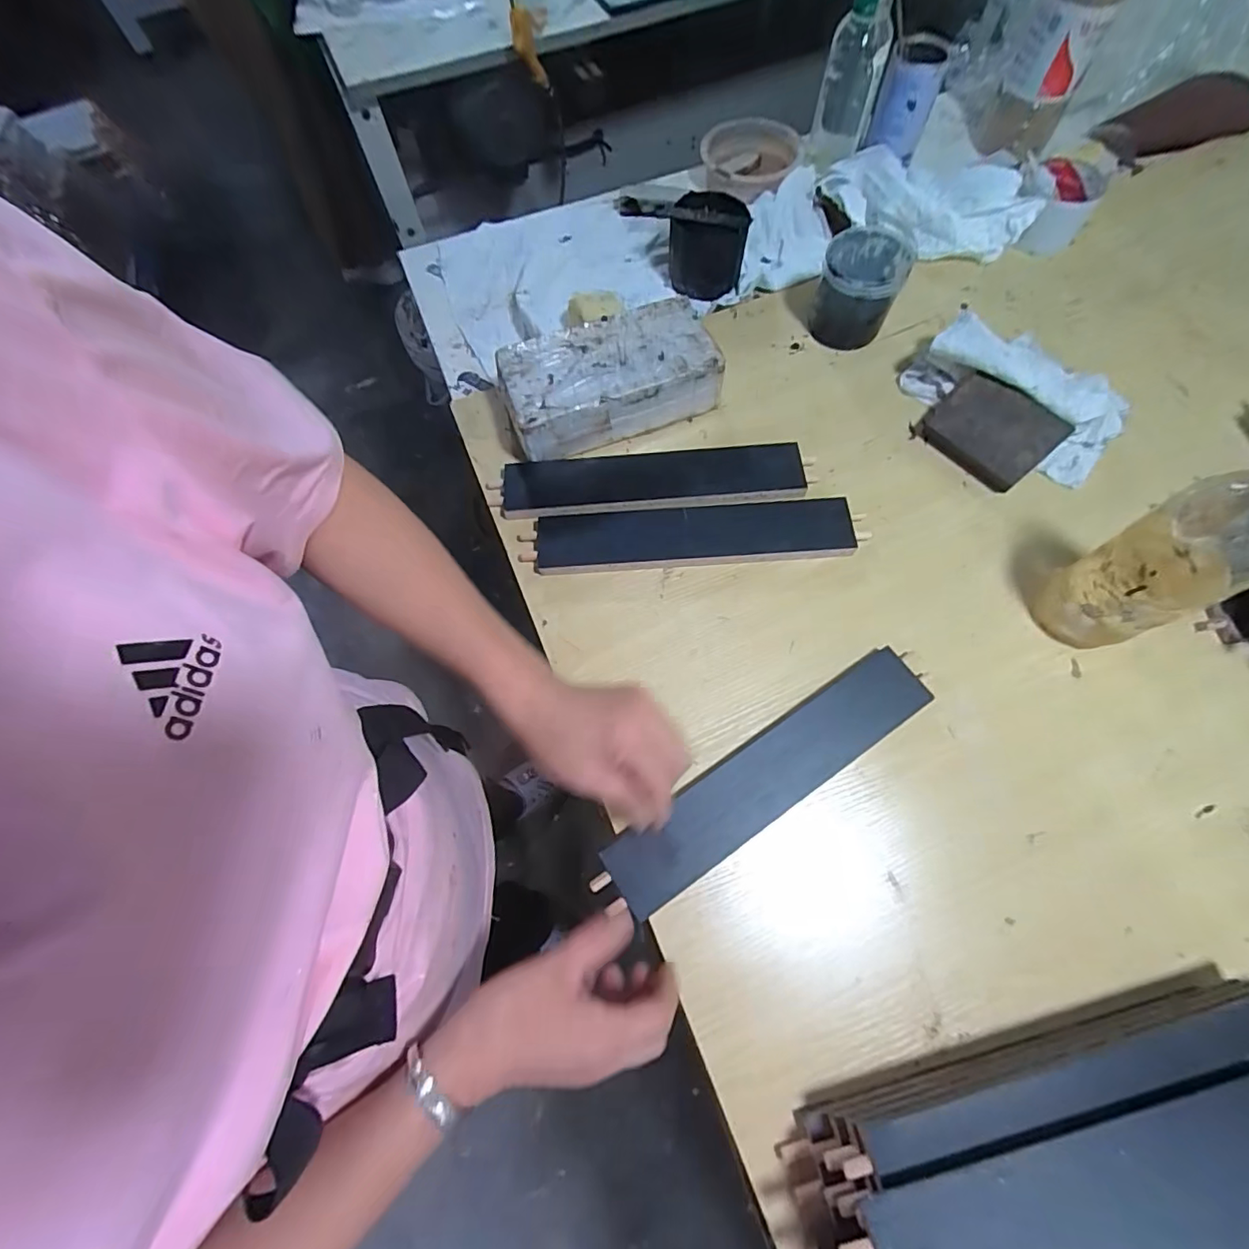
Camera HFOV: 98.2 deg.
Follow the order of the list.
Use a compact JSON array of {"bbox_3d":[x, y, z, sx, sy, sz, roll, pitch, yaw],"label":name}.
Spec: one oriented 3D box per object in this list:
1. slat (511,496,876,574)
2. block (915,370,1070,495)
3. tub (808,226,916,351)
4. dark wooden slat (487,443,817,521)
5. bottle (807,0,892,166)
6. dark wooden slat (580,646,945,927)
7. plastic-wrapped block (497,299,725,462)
[{"bbox_3d":[0.062,-0.083,0.497,0.302,0.024,0.055,-3,69,1],"label":"slat"},{"bbox_3d":[0.344,-0.185,0.513,0.074,0.028,0.107,-47,71,15],"label":"block"},{"bbox_3d":[0.241,-0.345,0.562,0.080,0.074,0.086,23,72,10],"label":"tub"},{"bbox_3d":[0.026,-0.137,0.523,0.293,0.020,0.062,-3,69,1],"label":"dark wooden slat"},{"bbox_3d":[0.274,-0.666,0.640,0.066,0.197,0.069,14,70,7],"label":"bottle"},{"bbox_3d":[0.114,0.116,0.421,0.289,0.010,0.059,-33,71,-12],"label":"dark wooden slat"},{"bbox_3d":[-0.017,-0.241,0.531,0.205,0.054,0.104,-20,70,-5],"label":"plastic-wrapped block"}]

